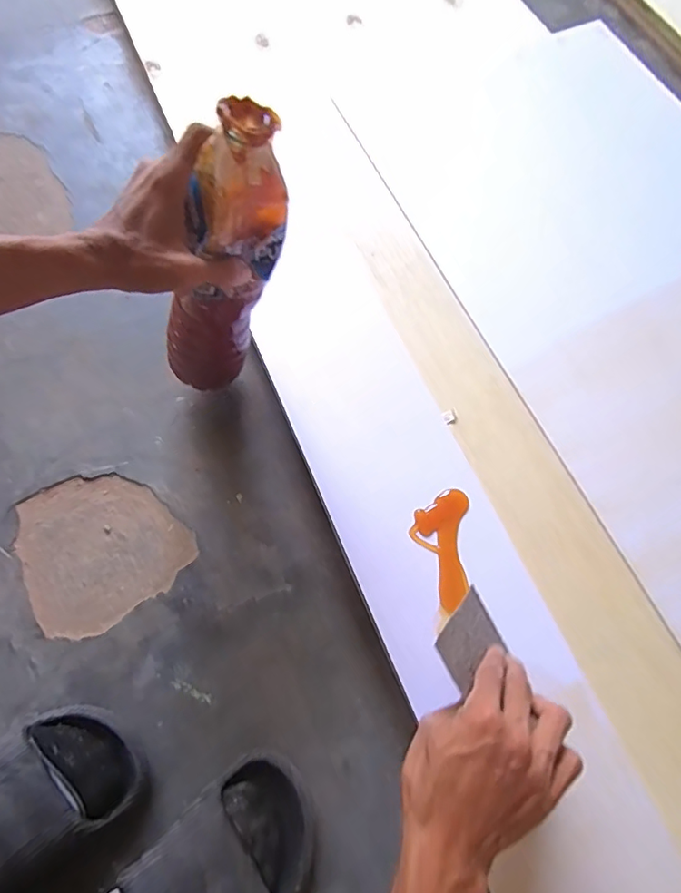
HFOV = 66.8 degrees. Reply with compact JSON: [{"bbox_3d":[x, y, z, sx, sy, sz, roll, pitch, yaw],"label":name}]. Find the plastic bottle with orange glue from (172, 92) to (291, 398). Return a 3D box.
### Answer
[{"bbox_3d":[-0.106,-0.153,0.468,0.076,0.308,0.065,-4,67,-23],"label":"plastic bottle with orange glue"}]

